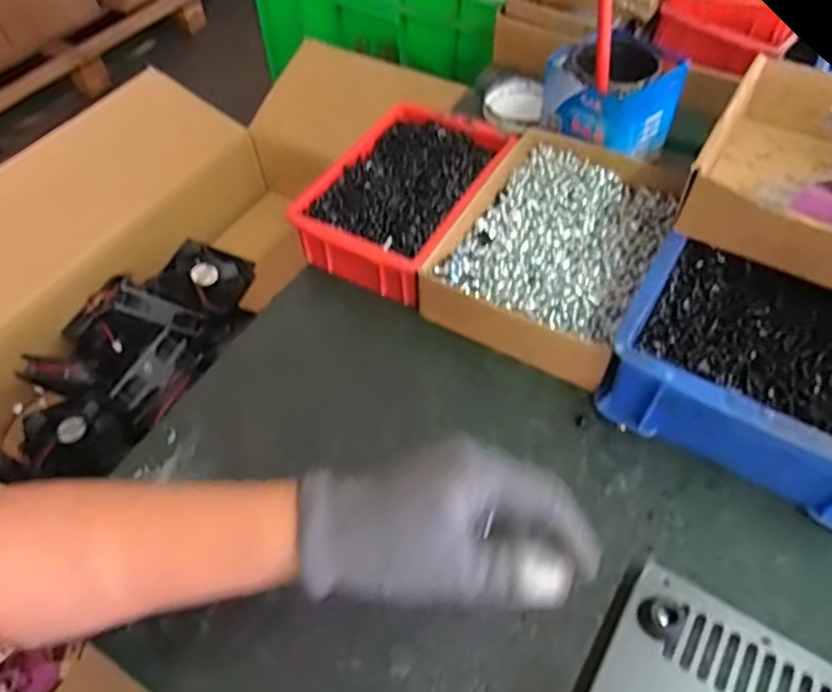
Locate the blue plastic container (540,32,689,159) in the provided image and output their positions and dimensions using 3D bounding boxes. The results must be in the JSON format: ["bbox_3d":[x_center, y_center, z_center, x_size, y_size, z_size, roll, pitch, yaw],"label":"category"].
[{"bbox_3d":[0.184,-0.237,0.583,0.095,0.083,0.101,-29,58,-17],"label":"blue plastic container"}]

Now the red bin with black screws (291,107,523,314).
[{"bbox_3d":[-0.009,-0.136,0.562,0.130,0.057,0.205,23,58,17],"label":"red bin with black screws"}]

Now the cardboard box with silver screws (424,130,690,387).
[{"bbox_3d":[0.120,-0.085,0.521,0.155,0.049,0.225,24,58,18],"label":"cardboard box with silver screws"}]

